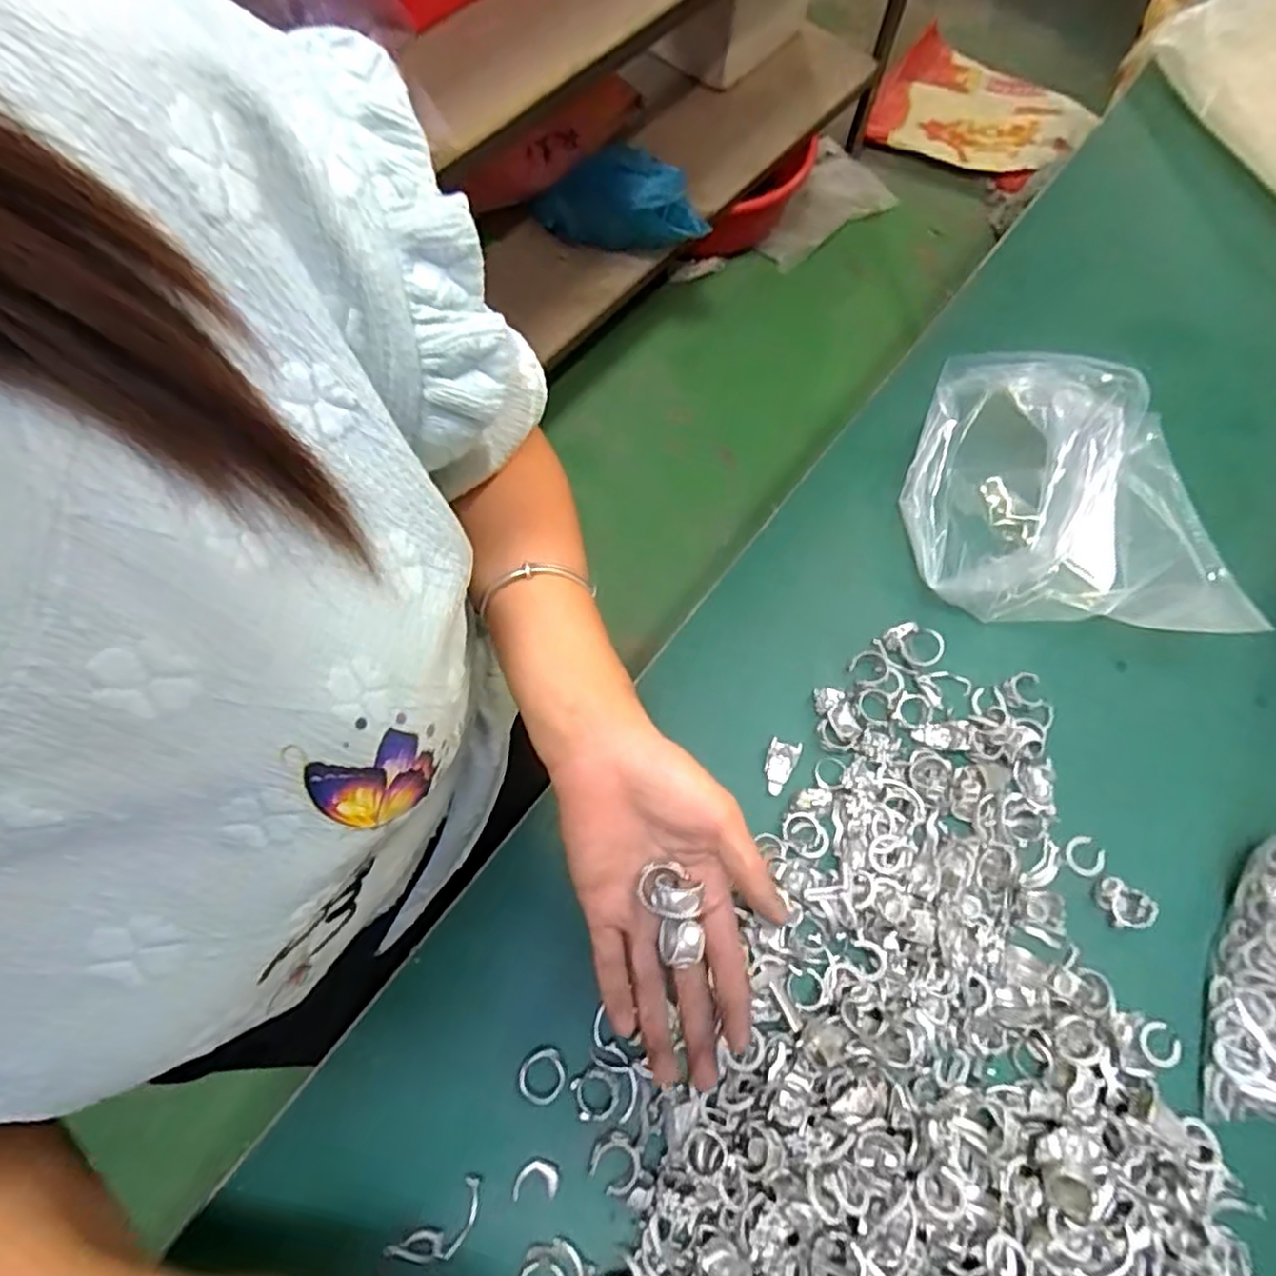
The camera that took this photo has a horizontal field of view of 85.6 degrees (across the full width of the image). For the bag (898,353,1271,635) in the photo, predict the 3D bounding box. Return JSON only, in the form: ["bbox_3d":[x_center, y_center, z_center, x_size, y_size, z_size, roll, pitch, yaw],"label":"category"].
[{"bbox_3d":[0.282,-0.103,0.440,0.193,0.093,0.193,15,70,3],"label":"bag"}]

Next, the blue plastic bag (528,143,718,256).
[{"bbox_3d":[-0.028,-0.733,1.169,0.296,0.146,0.075,14,70,2],"label":"blue plastic bag"}]

